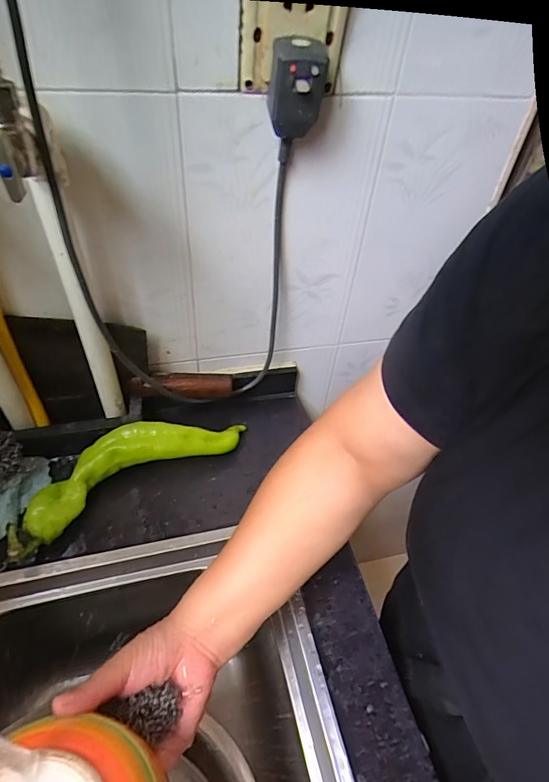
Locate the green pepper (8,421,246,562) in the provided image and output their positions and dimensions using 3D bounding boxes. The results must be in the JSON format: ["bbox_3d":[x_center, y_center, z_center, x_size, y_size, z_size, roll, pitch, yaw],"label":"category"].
[{"bbox_3d":[-0.163,0.085,0.508,0.279,0.053,0.082,-28,54,-28],"label":"green pepper"}]

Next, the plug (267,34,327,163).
[{"bbox_3d":[0.017,-0.238,0.364,0.043,0.086,0.039,2,46,-4],"label":"plug"}]

